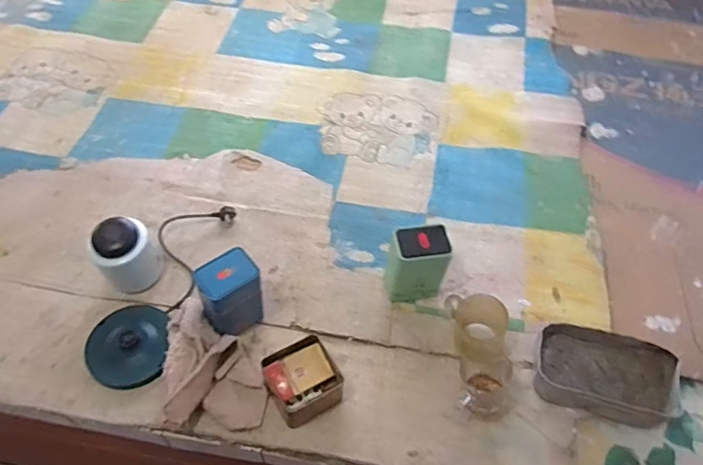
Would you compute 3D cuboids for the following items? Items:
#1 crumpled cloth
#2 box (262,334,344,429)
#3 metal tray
[{"bbox_3d":[-0.208,0.198,0.804,0.149,0.057,0.194,-4,55,-4],"label":"crumpled cloth"},{"bbox_3d":[-0.075,0.226,0.795,0.102,0.058,0.104,-30,61,-21],"label":"box"},{"bbox_3d":[0.384,0.213,0.806,0.207,0.050,0.124,14,56,8],"label":"metal tray"}]

